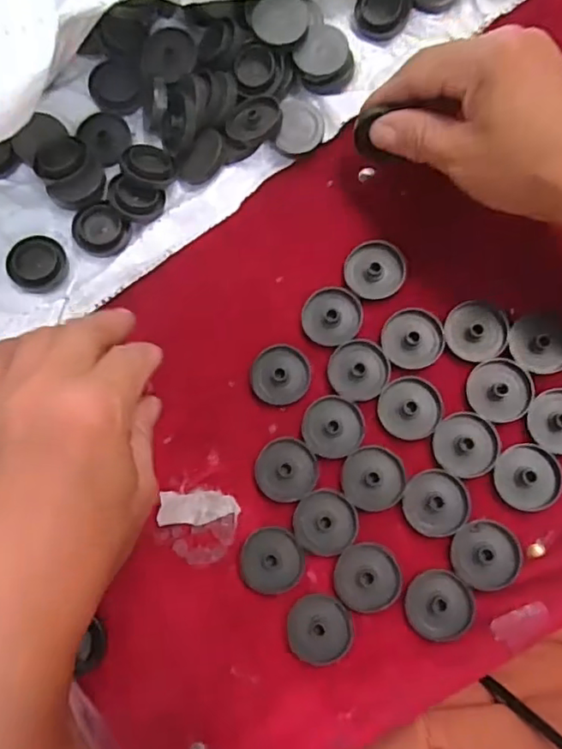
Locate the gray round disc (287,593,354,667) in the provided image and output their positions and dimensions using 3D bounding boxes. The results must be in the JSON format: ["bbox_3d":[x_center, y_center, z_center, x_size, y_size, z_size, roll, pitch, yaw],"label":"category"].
[{"bbox_3d":[0.020,0.130,0.292,0.032,0.004,0.033,-1,79,7],"label":"gray round disc"}]

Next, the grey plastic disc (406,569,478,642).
[{"bbox_3d":[0.079,0.115,0.287,0.032,0.009,0.033,-1,79,7],"label":"grey plastic disc"}]

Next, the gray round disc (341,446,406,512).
[{"bbox_3d":[0.048,0.054,0.299,0.031,0.006,0.032,-1,79,7],"label":"gray round disc"}]

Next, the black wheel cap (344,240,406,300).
[{"bbox_3d":[0.052,-0.058,0.320,0.033,0.007,0.032,-1,79,7],"label":"black wheel cap"}]

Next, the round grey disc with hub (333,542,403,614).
[{"bbox_3d":[0.044,0.103,0.294,0.033,0.007,0.033,-1,79,7],"label":"round grey disc with hub"}]

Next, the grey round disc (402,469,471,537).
[{"bbox_3d":[0.080,0.066,0.295,0.033,0.004,0.032,-1,79,7],"label":"grey round disc"}]

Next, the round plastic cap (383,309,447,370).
[{"bbox_3d":[0.071,-0.020,0.311,0.032,0.005,0.032,-1,79,7],"label":"round plastic cap"}]

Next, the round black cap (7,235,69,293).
[{"bbox_3d":[-0.139,-0.064,0.327,0.029,0.009,0.031,0,79,1],"label":"round black cap"}]

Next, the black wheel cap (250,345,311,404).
[{"bbox_3d":[0.000,0.000,0.318,0.032,0.011,0.032,-1,79,7],"label":"black wheel cap"}]

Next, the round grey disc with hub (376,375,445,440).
[{"bbox_3d":[0.069,0.018,0.305,0.032,0.004,0.032,-1,79,7],"label":"round grey disc with hub"}]

